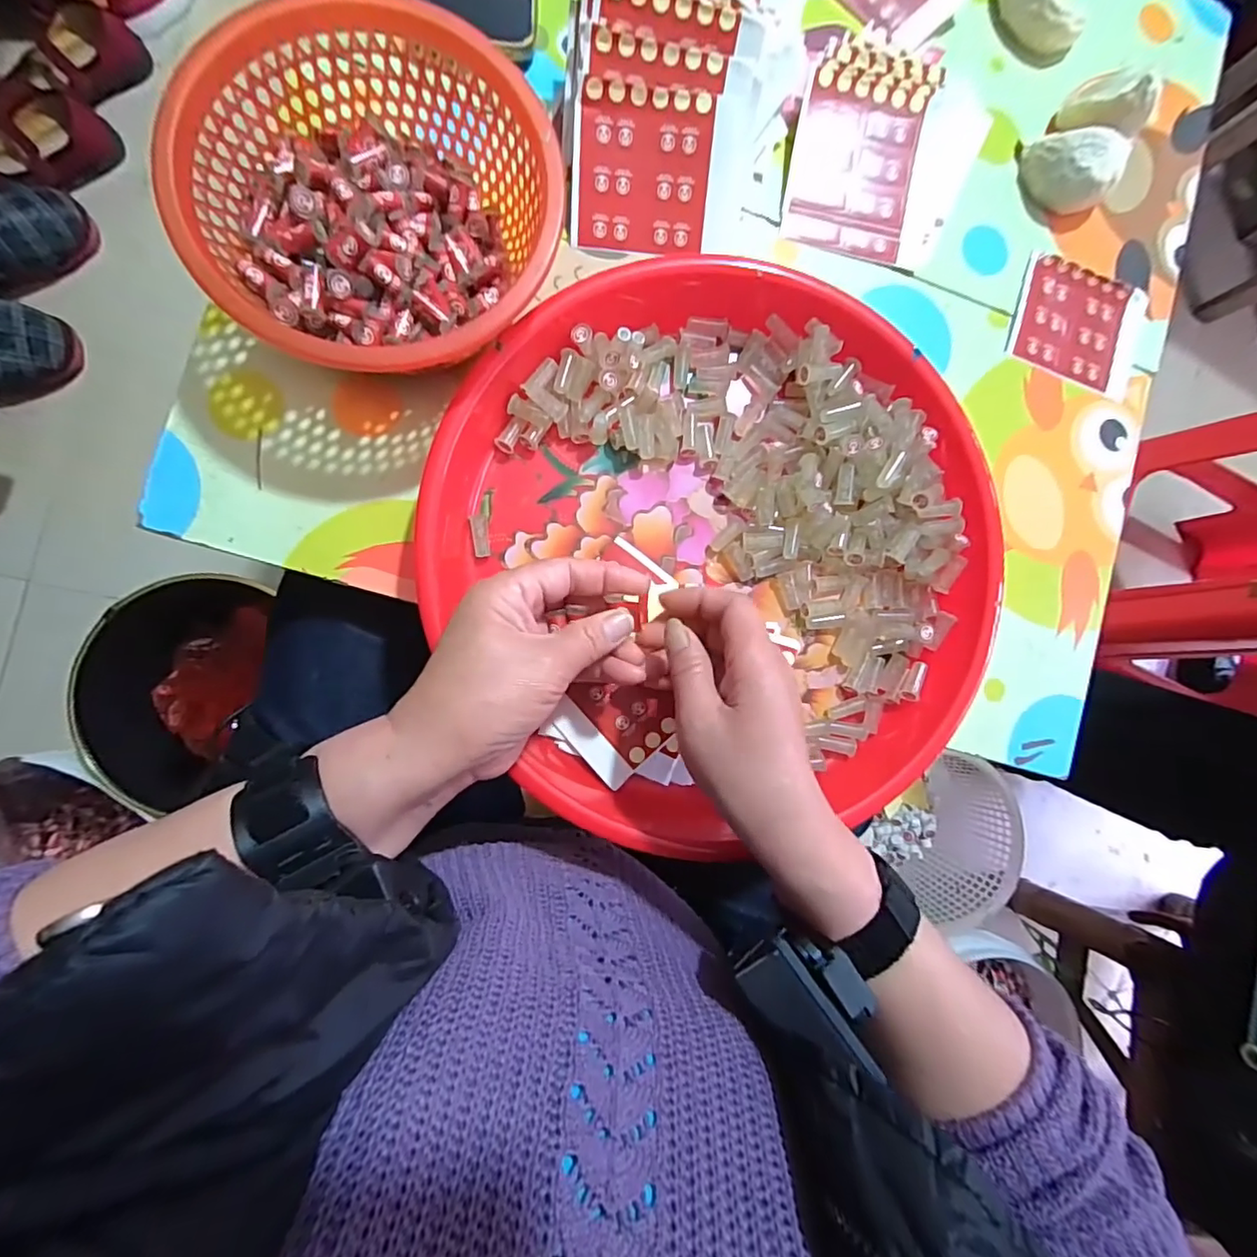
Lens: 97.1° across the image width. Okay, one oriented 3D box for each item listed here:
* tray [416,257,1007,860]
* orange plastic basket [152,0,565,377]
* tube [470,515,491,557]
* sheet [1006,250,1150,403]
[{"bbox_3d":[0.057,-0.045,0.326,0.319,0.037,0.323,0,88,-8],"label":"tray"},{"bbox_3d":[-0.125,-0.213,0.286,0.168,0.060,0.170,0,88,-8],"label":"orange plastic basket"},{"bbox_3d":[-0.085,-0.053,0.320,0.010,0.005,0.023,-7,89,-8],"label":"tube"},{"bbox_3d":[0.319,-0.216,0.394,0.099,0.005,0.087,19,87,-9],"label":"sheet"}]

